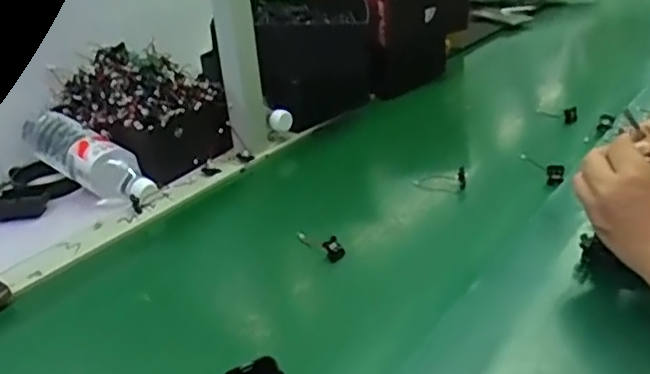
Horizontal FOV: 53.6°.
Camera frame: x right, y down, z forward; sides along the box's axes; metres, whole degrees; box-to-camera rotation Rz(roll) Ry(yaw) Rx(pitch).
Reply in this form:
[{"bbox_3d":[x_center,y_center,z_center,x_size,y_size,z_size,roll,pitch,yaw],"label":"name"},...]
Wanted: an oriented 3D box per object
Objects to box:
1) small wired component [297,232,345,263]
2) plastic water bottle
[{"bbox_3d":[-0.008,0.060,0.700,0.020,0.023,0.070,-22,32,-31],"label":"small wired component"},{"bbox_3d":[-0.322,-0.039,0.868,0.232,0.054,0.057,26,37,23],"label":"plastic water bottle"}]

